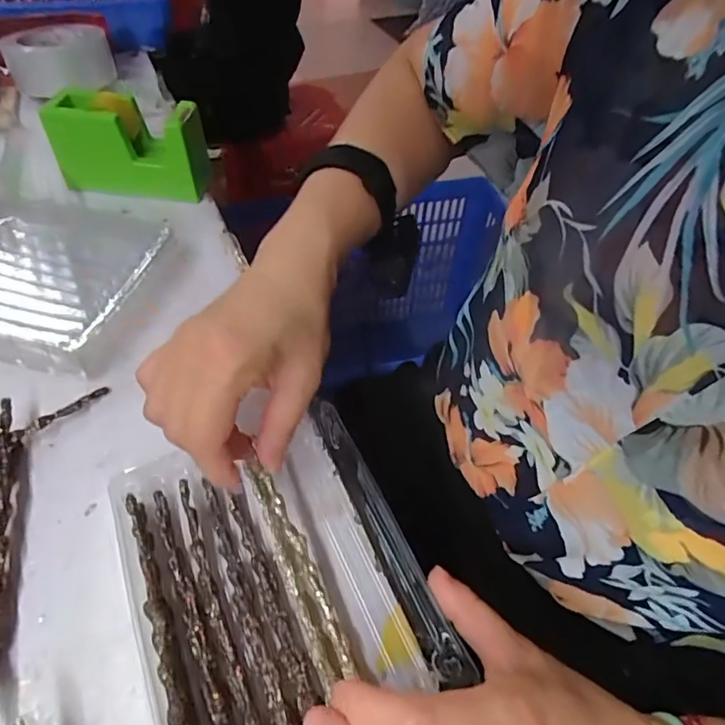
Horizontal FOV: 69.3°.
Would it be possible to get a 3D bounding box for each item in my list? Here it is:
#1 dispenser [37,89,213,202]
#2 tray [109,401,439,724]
[{"bbox_3d":[-0.214,-0.201,0.485,0.134,0.074,0.050,6,50,0],"label":"dispenser"},{"bbox_3d":[-0.051,0.117,0.278,0.128,0.028,0.175,-17,55,-17],"label":"tray"}]

